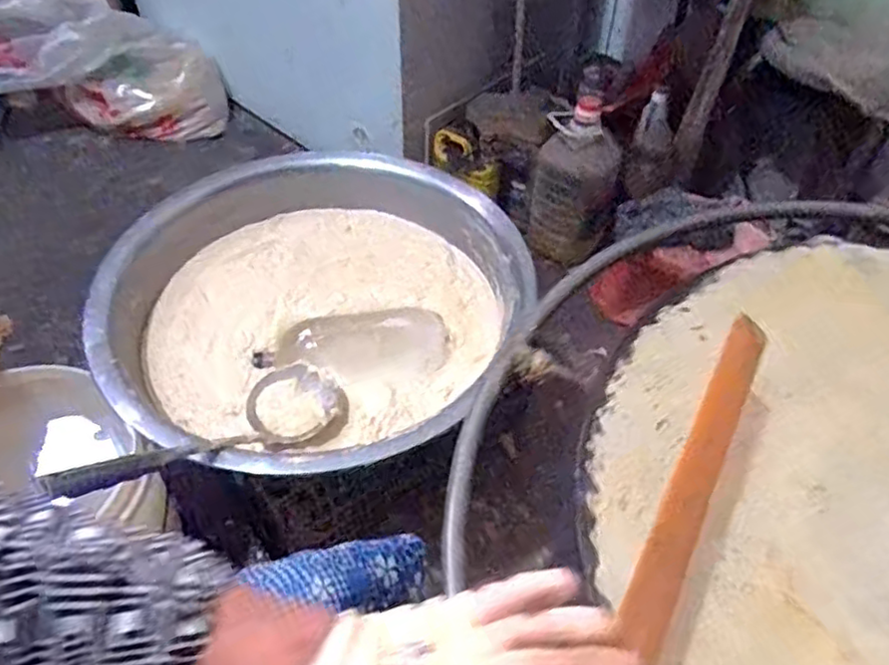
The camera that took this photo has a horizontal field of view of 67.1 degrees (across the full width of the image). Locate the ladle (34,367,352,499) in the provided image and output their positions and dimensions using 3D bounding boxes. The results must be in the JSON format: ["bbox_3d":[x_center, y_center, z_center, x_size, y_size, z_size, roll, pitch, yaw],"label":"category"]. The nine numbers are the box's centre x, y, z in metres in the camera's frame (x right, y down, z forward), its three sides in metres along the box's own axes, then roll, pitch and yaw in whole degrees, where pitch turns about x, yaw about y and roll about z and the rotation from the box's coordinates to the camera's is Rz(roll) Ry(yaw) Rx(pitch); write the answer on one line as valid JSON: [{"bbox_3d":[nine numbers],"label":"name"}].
[{"bbox_3d":[-0.225,0.098,0.700,0.113,0.065,0.310,28,16,21],"label":"ladle"}]

